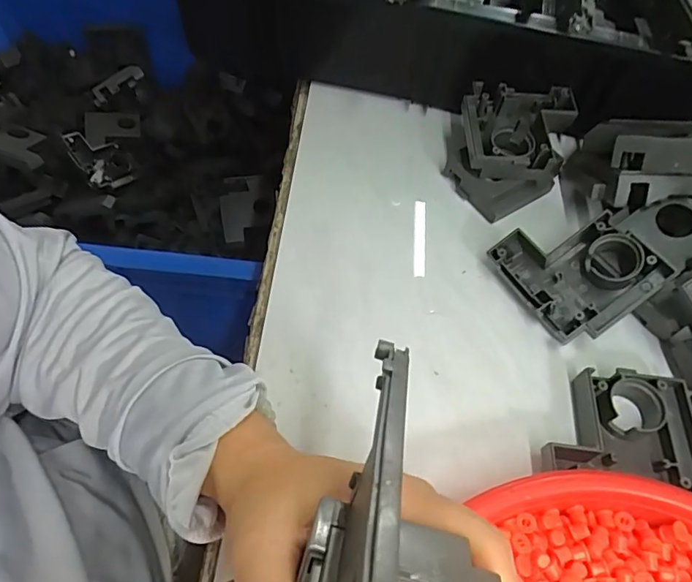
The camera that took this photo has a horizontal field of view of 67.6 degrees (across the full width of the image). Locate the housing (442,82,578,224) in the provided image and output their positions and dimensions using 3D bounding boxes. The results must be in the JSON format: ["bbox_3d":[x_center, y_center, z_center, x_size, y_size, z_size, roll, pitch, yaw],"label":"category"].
[{"bbox_3d":[0.119,-0.103,0.381,0.080,0.050,0.098,13,57,5],"label":"housing"}]

